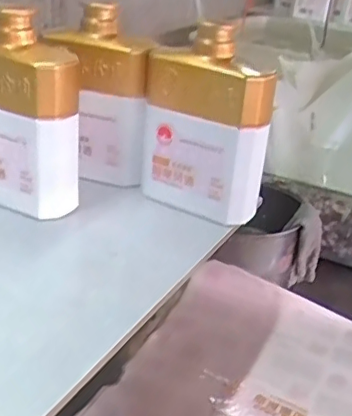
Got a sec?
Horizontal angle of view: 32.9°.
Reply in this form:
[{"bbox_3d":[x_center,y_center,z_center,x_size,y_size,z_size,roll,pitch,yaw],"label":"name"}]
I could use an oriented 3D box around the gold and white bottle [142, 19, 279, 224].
[{"bbox_3d":[0.028,-0.074,0.529,0.116,0.152,0.048,27,32,31],"label":"gold and white bottle"}]

